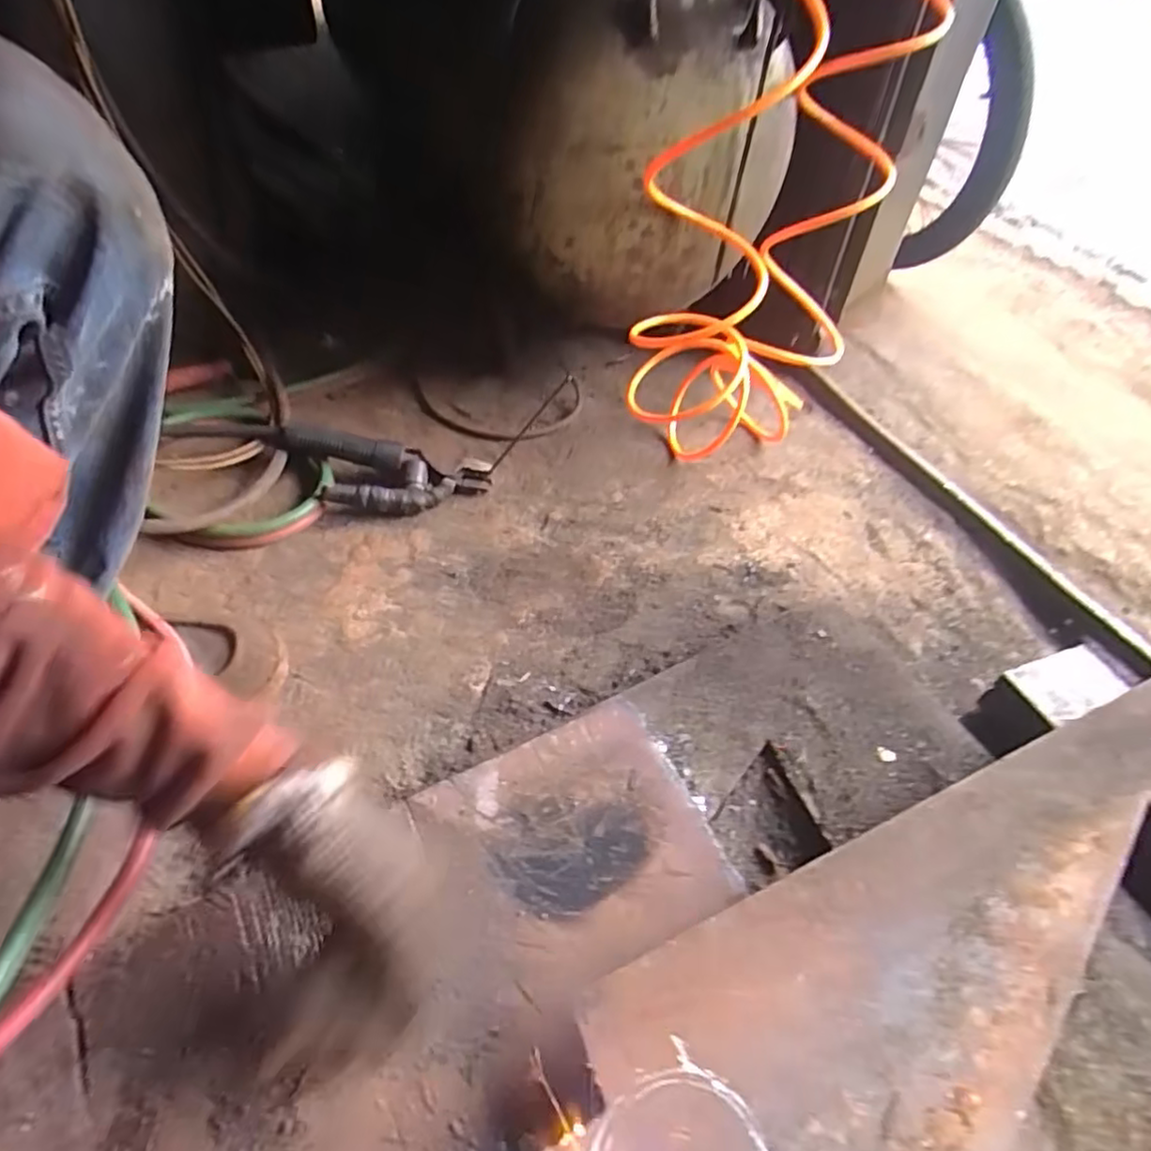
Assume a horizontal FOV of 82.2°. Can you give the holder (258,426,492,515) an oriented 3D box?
[{"bbox_3d":[-0.228,-0.114,0.736,0.251,0.048,0.087,15,47,-7],"label":"holder"}]

